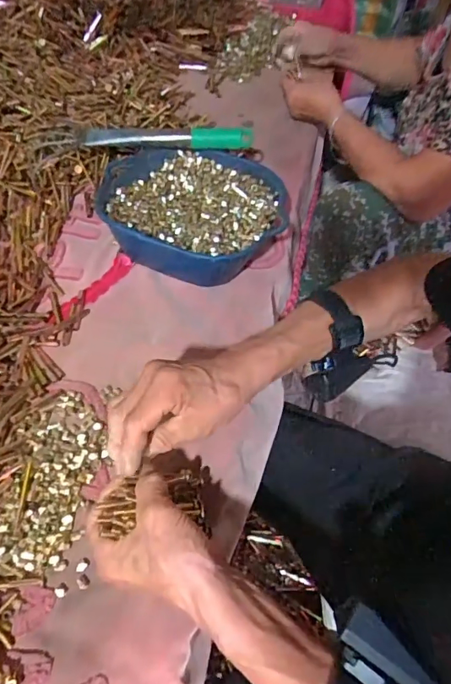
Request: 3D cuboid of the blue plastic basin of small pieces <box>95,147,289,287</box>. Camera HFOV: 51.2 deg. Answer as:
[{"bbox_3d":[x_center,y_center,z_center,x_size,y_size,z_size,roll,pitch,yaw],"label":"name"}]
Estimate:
[{"bbox_3d":[-0.043,-0.168,0.637,0.230,0.088,0.209,8,56,0],"label":"blue plastic basin of small pieces"}]

